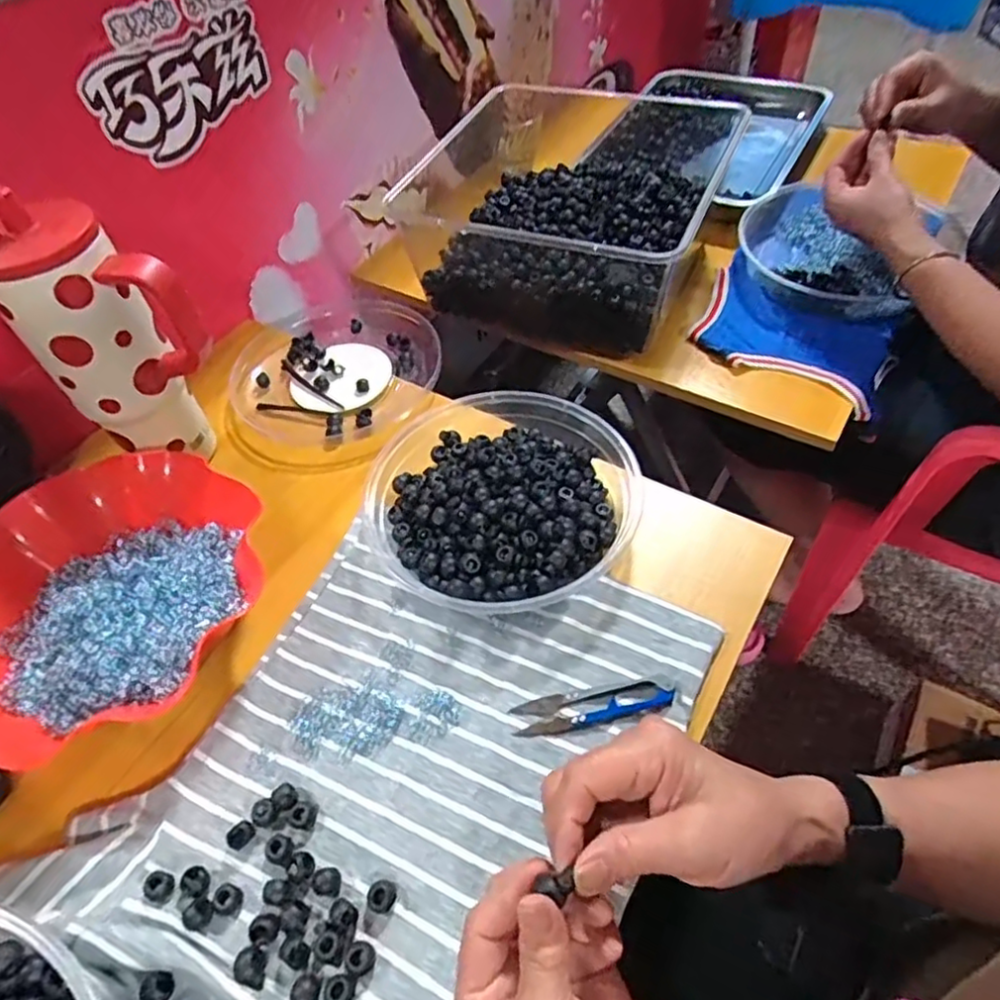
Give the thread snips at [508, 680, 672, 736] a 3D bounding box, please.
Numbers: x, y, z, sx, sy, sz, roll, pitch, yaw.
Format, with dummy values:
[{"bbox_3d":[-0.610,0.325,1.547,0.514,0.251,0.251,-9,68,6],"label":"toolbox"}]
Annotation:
[{"bbox_3d":[0.058,0.130,0.410,0.098,0.008,0.024,-10,51,-2],"label":"thread snips"}]

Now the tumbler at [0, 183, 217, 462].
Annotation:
[{"bbox_3d":[-0.280,-0.102,0.492,0.108,0.217,0.096,31,61,27],"label":"tumbler"}]

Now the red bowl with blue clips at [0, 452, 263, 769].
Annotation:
[{"bbox_3d":[-0.275,0.067,0.457,0.212,0.061,0.210,-3,52,4],"label":"red bowl with blue clips"}]

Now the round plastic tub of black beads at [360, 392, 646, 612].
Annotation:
[{"bbox_3d":[-0.003,-0.006,0.502,0.190,0.037,0.196,-3,52,4],"label":"round plastic tub of black beads"}]

